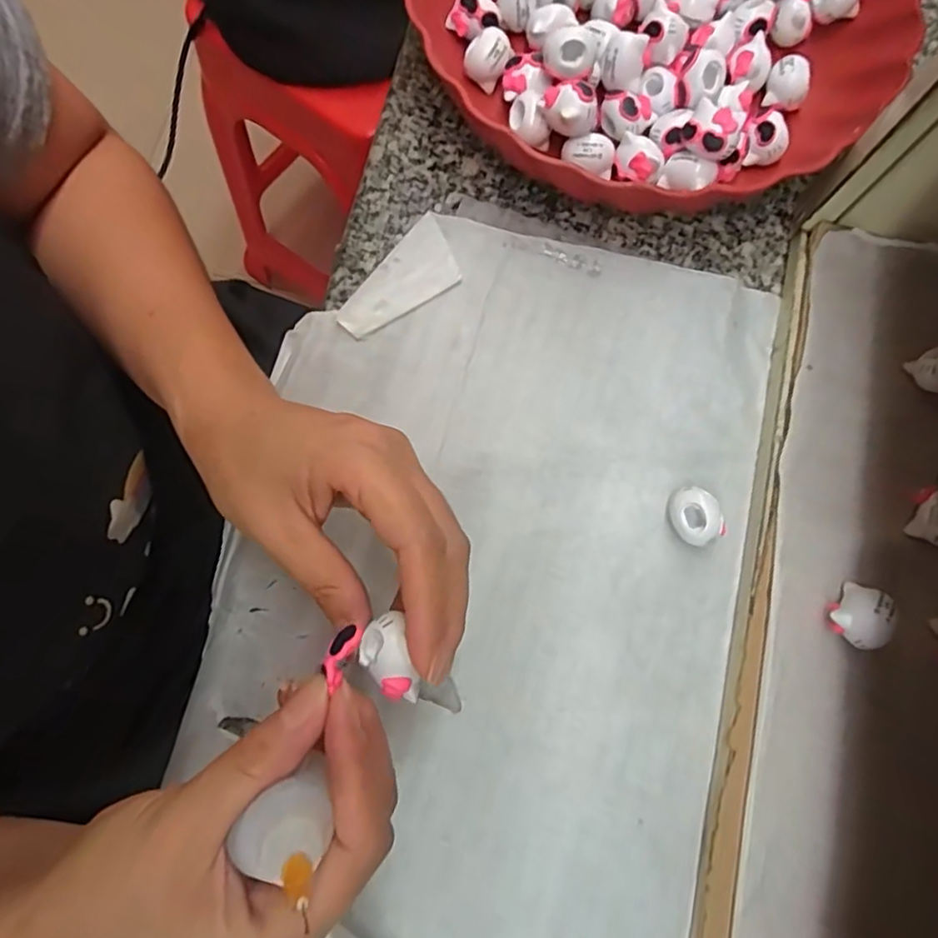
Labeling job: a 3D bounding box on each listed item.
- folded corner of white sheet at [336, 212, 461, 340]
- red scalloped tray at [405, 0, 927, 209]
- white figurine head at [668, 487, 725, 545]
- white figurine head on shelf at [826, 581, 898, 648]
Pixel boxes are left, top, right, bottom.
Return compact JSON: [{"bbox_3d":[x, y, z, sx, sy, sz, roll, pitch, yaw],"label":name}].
[{"bbox_3d":[-0.030,-0.088,0.292,0.032,0.005,0.069,38,84,-1],"label":"folded corner of white sheet"},{"bbox_3d":[0.091,-0.234,0.306,0.235,0.045,0.235,-27,79,-7],"label":"red scalloped tray"},{"bbox_3d":[0.097,0.021,0.262,0.018,0.020,0.025,-35,80,-8],"label":"white figurine head"},{"bbox_3d":[0.157,0.058,0.242,0.023,0.019,0.018,-43,81,-10],"label":"white figurine head on shelf"}]

